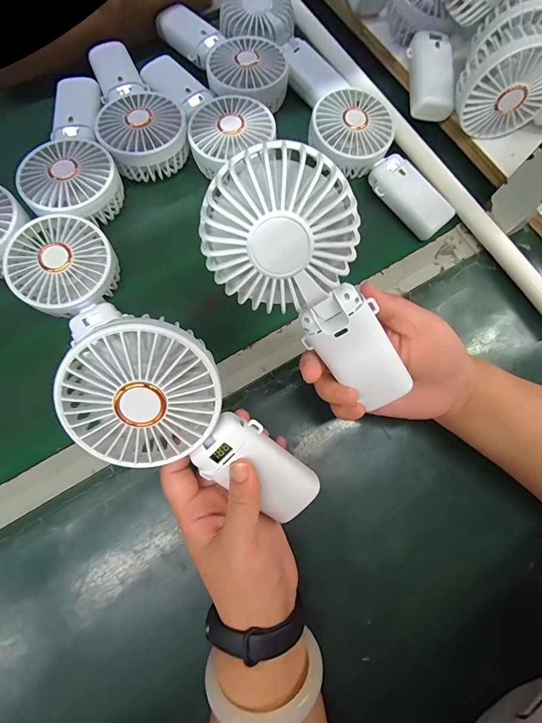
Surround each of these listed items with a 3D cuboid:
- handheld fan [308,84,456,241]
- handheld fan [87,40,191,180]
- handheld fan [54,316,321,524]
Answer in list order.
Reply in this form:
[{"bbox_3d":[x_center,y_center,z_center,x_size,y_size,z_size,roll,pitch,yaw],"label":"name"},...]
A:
[{"bbox_3d":[0.117,-0.207,0.384,0.087,0.038,0.182,-41,90,-14],"label":"handheld fan"},{"bbox_3d":[-0.151,-0.273,0.384,0.082,0.040,0.180,-24,73,-9],"label":"handheld fan"},{"bbox_3d":[-0.051,0.049,0.240,0.086,0.046,0.177,-39,117,0],"label":"handheld fan"}]

